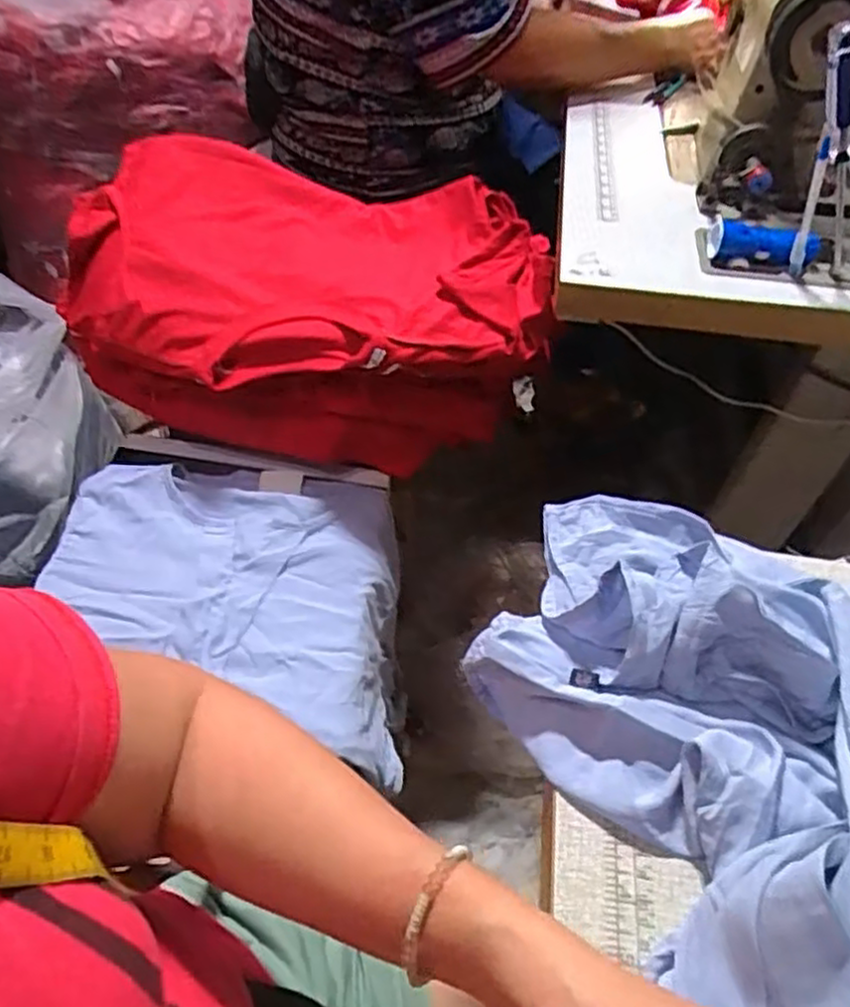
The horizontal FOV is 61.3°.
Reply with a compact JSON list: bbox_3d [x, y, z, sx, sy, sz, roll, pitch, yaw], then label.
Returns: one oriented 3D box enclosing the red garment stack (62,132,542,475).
[{"bbox_3d":[-0.139,-0.225,0.849,0.535,0.216,0.302,4,50,1],"label":"red garment stack"}]

